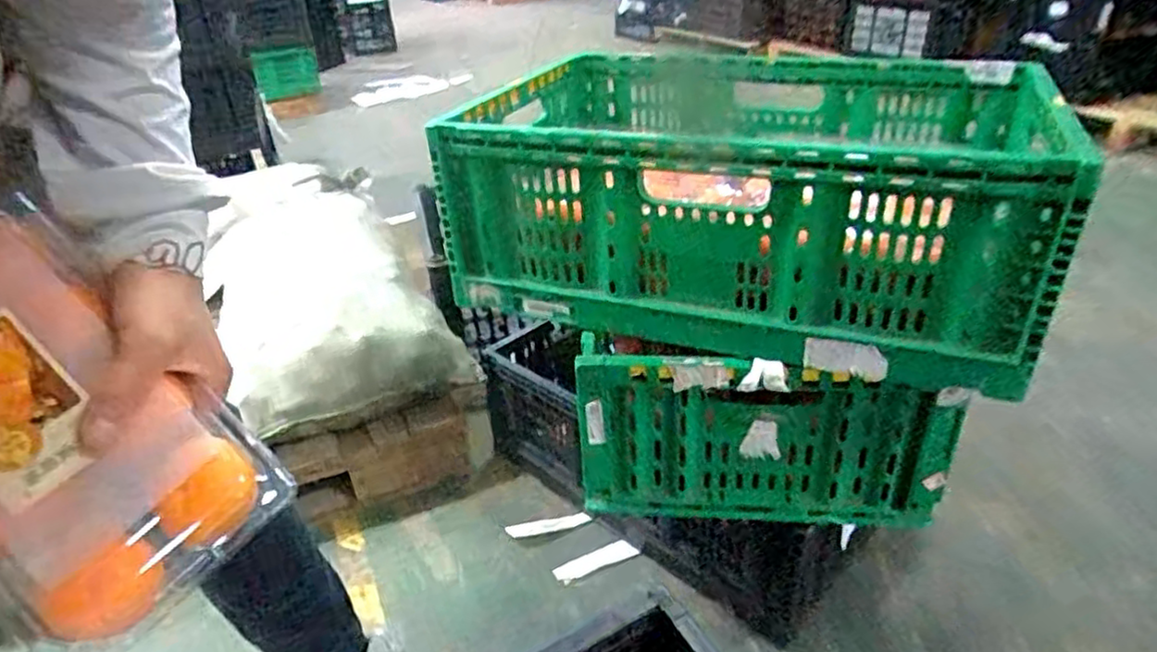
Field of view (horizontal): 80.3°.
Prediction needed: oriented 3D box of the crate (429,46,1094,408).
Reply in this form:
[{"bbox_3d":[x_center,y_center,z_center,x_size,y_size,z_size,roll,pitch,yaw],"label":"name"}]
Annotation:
[{"bbox_3d":[0.200,-0.174,0.804,0.565,0.194,0.442,12,34,22],"label":"crate"}]

